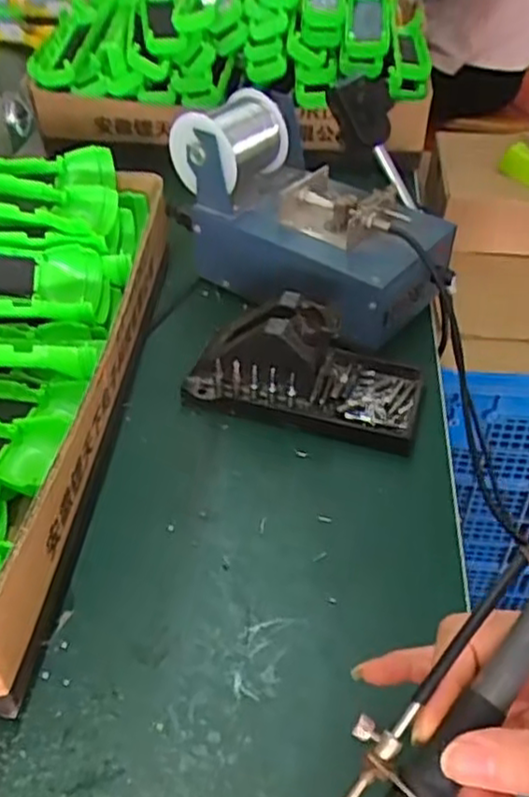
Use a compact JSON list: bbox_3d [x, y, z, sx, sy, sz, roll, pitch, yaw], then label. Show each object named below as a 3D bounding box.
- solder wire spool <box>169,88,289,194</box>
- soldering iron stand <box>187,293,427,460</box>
[{"bbox_3d":[-0.029,-0.197,0.558,0.070,0.068,0.070,27,49,24],"label":"solder wire spool"},{"bbox_3d":[0.031,-0.027,0.486,0.155,0.073,0.079,14,45,12],"label":"soldering iron stand"}]

